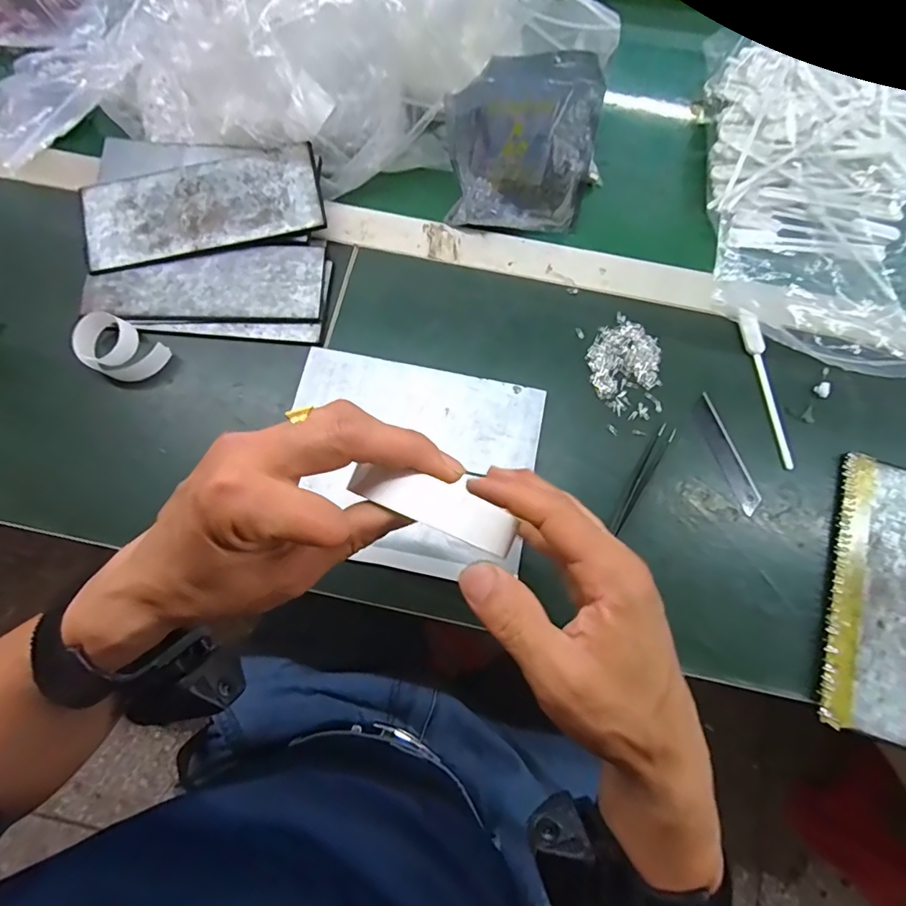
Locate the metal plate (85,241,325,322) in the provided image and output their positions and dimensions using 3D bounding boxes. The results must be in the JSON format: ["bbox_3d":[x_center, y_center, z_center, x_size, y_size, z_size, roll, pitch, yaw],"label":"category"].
[{"bbox_3d":[-0.208,-0.145,0.410,0.193,0.005,0.069,-1,77,-3],"label":"metal plate"}]

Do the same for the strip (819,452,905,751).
[{"bbox_3d":[0.324,0.105,0.355,0.083,0.006,0.198,17,74,6],"label":"strip"}]

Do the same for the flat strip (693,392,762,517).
[{"bbox_3d":[0.220,0.000,0.389,0.019,0.004,0.098,-17,75,-8],"label":"flat strip"}]

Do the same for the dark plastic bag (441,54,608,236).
[{"bbox_3d":[0.057,-0.248,0.397,0.116,0.127,0.027,-1,51,-2],"label":"dark plastic bag"}]

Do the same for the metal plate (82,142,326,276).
[{"bbox_3d":[-0.212,-0.211,0.414,0.195,0.006,0.080,-14,84,-4],"label":"metal plate"}]

